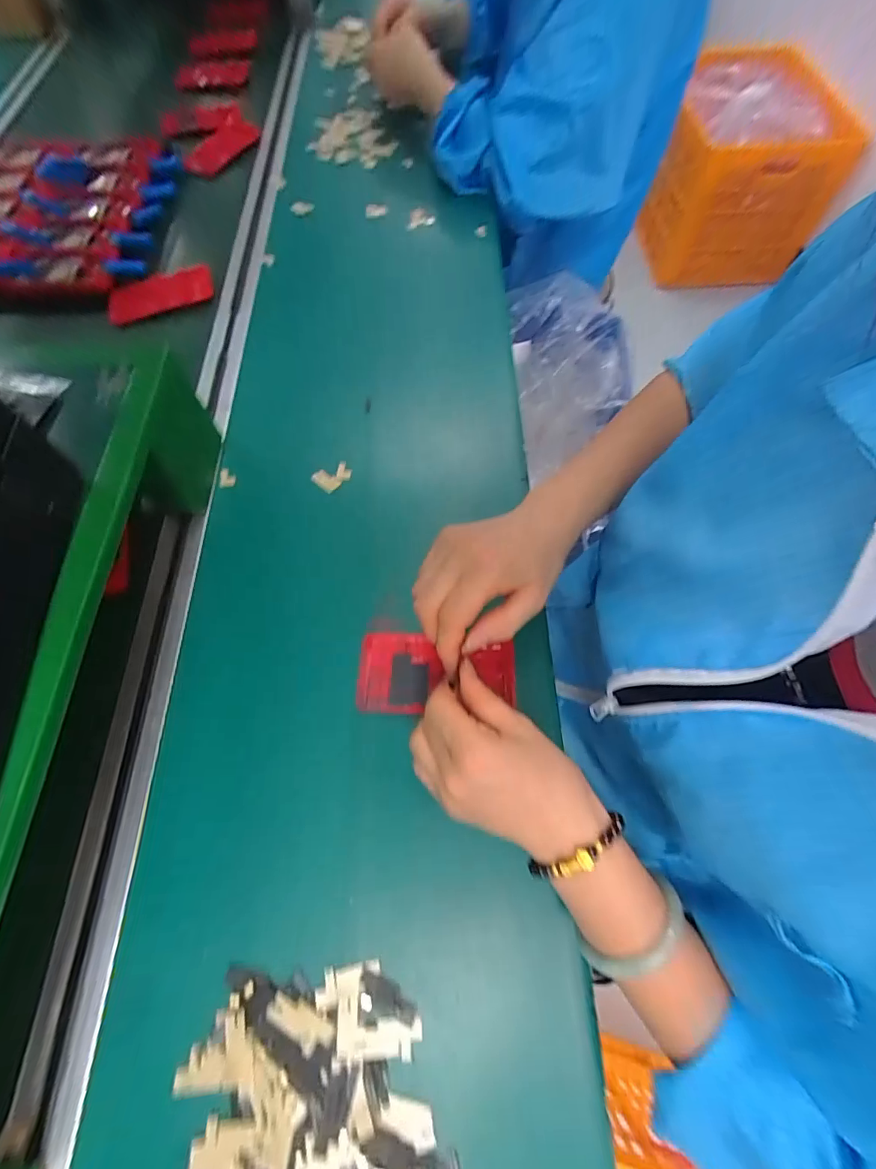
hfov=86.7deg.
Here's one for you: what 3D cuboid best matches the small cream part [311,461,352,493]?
[{"bbox_3d":[-0.103,-0.106,0.456,0.035,0.008,0.026,-36,71,-14],"label":"small cream part"}]

